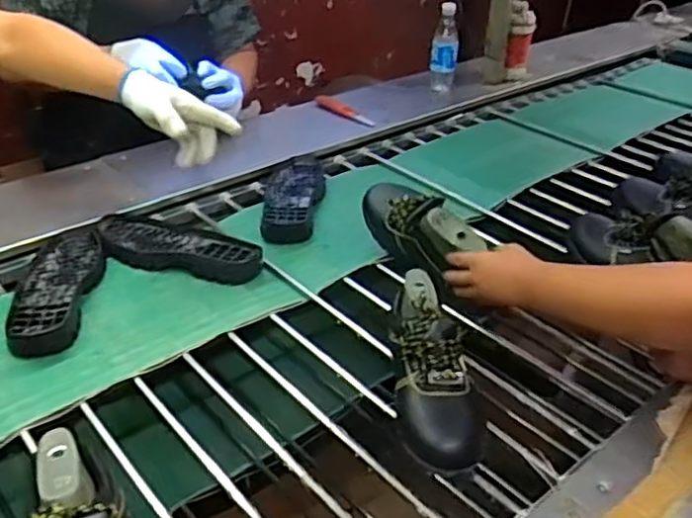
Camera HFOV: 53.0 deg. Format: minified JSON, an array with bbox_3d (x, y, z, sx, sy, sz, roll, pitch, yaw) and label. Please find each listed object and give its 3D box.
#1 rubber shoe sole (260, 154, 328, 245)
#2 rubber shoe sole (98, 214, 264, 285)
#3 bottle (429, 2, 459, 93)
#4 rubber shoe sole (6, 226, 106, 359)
[{"bbox_3d":[-0.093,-0.121,1.278,0.113,0.035,0.289,0,32,-4],"label":"rubber shoe sole"},{"bbox_3d":[-0.269,-0.020,1.106,0.289,0.030,0.107,11,33,14],"label":"rubber shoe sole"},{"bbox_3d":[0.243,-0.512,1.712,0.067,0.217,0.071,6,32,5],"label":"bottle"},{"bbox_3d":[-0.421,0.034,1.012,0.104,0.028,0.302,-1,32,-6],"label":"rubber shoe sole"}]

